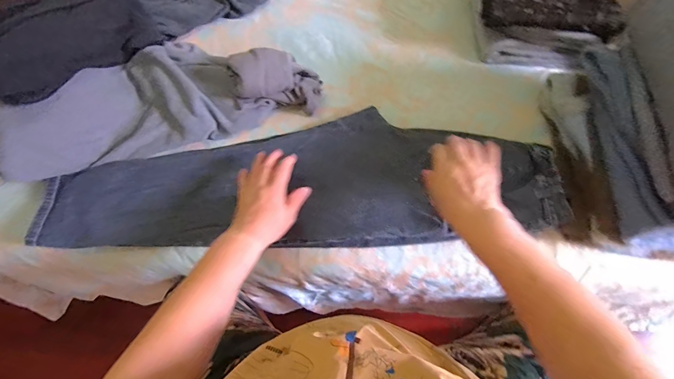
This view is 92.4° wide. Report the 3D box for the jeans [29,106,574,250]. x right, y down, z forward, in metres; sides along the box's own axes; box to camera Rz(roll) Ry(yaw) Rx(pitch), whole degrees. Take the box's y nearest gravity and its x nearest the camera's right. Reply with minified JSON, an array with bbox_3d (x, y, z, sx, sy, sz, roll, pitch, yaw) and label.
[{"bbox_3d":[-0.077,-0.015,0.592,0.902,0.064,0.235,-3,68,3],"label":"jeans"}]

